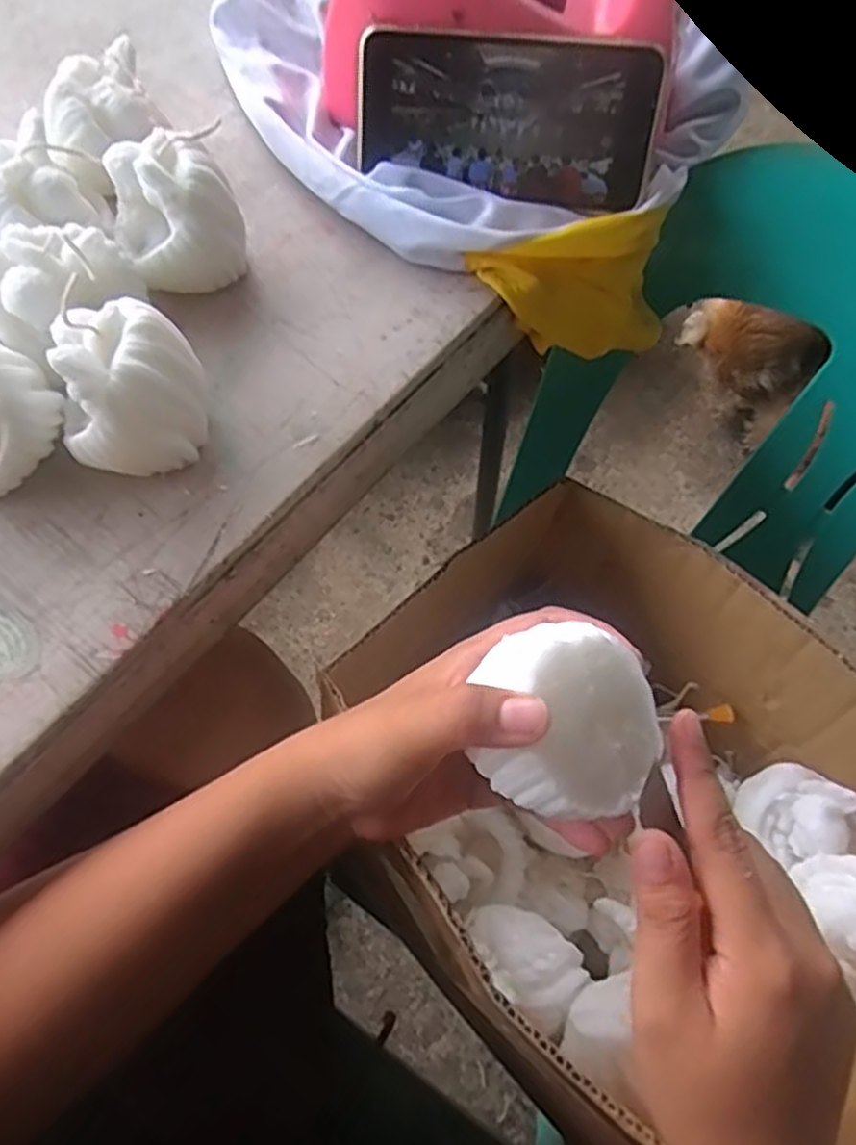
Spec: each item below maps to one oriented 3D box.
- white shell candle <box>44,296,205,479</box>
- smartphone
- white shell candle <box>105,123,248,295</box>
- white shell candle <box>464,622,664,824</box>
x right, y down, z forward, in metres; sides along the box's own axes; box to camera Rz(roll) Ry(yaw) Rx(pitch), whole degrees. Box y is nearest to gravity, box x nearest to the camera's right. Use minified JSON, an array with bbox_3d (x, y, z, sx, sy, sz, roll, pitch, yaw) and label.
[{"bbox_3d":[-0.128,-0.077,0.319,0.059,0.058,0.053,-5,63,-4],"label":"white shell candle"},{"bbox_3d":[0.039,-0.239,0.396,0.154,0.074,0.004,9,31,7],"label":"smartphone"},{"bbox_3d":[-0.124,-0.175,0.366,0.061,0.056,0.055,-17,64,-10],"label":"white shell candle"},{"bbox_3d":[0.048,0.050,0.263,0.056,0.032,0.060,-6,92,-21],"label":"white shell candle"}]

